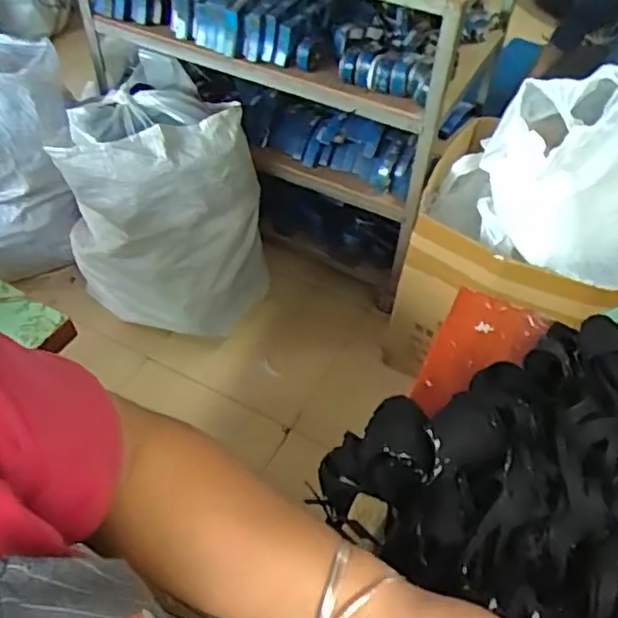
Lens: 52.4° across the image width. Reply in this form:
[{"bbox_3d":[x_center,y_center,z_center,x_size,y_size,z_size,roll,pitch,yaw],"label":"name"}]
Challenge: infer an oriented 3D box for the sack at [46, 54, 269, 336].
[{"bbox_3d":[-0.376,-0.286,1.760,0.513,0.570,0.432,23,53,17],"label":"sack"}]

